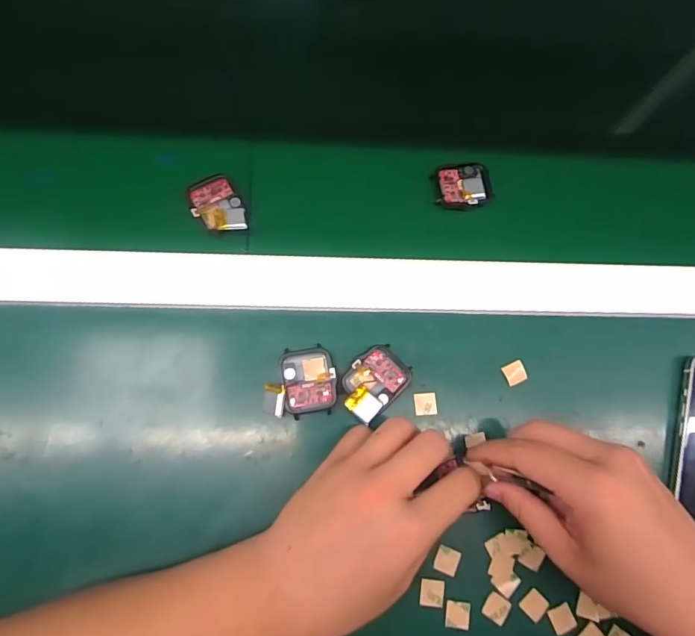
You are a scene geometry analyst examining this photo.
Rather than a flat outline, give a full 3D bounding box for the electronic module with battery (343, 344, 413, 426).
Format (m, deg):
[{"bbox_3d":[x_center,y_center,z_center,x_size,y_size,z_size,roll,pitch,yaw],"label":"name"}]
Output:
[{"bbox_3d":[0.019,0.044,0.317,0.051,0.014,0.036,-40,82,-11],"label":"electronic module with battery"}]

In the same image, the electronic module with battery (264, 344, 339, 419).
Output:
[{"bbox_3d":[-0.032,0.044,0.316,0.048,0.015,0.045,-4,77,-4],"label":"electronic module with battery"}]

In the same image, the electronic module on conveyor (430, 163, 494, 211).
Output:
[{"bbox_3d":[0.094,-0.106,0.366,0.046,0.010,0.038,-7,77,-5],"label":"electronic module on conveyor"}]

